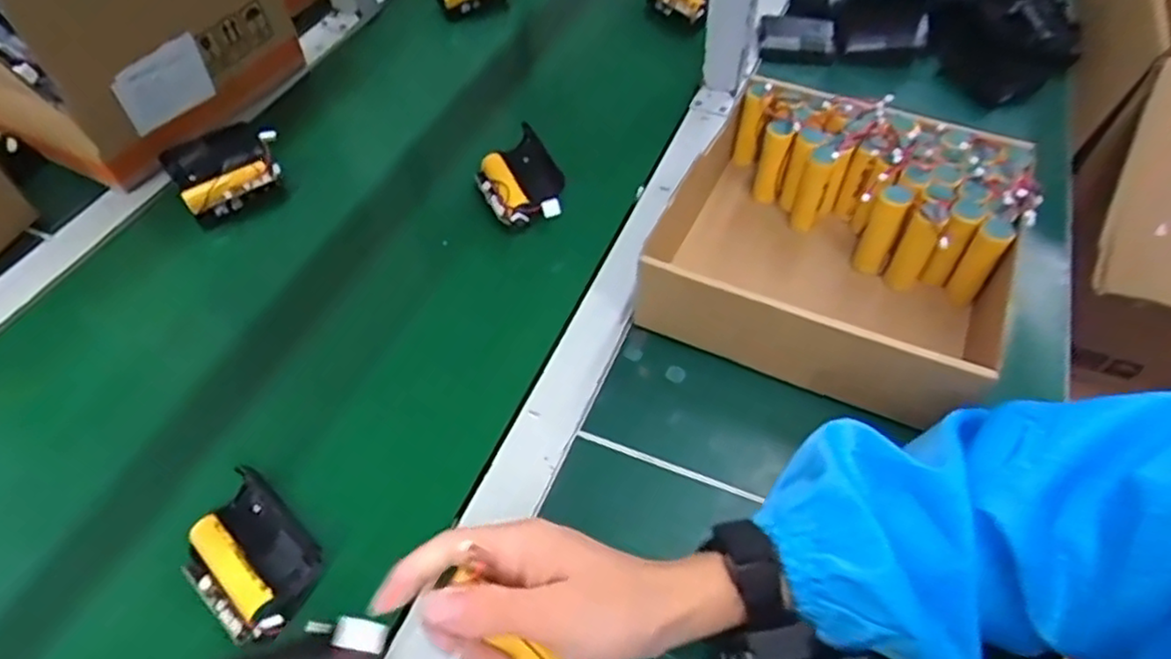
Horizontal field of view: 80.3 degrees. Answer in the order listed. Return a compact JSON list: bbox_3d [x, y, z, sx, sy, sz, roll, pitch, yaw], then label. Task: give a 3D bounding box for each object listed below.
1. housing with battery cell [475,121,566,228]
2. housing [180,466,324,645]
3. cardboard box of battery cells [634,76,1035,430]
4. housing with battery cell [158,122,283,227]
[{"bbox_3d":[-0.054,-0.125,0.583,0.065,0.026,0.098,-40,44,18],"label":"housing with battery cell"},{"bbox_3d":[-0.190,0.129,0.393,0.083,0.024,0.061,37,59,24],"label":"housing"},{"bbox_3d":[0.192,-0.063,0.513,0.238,0.093,0.227,22,54,15],"label":"cardboard box of battery cells"},{"bbox_3d":[-0.314,-0.137,0.615,0.097,0.037,0.065,-32,59,-24],"label":"housing with battery cell"}]

